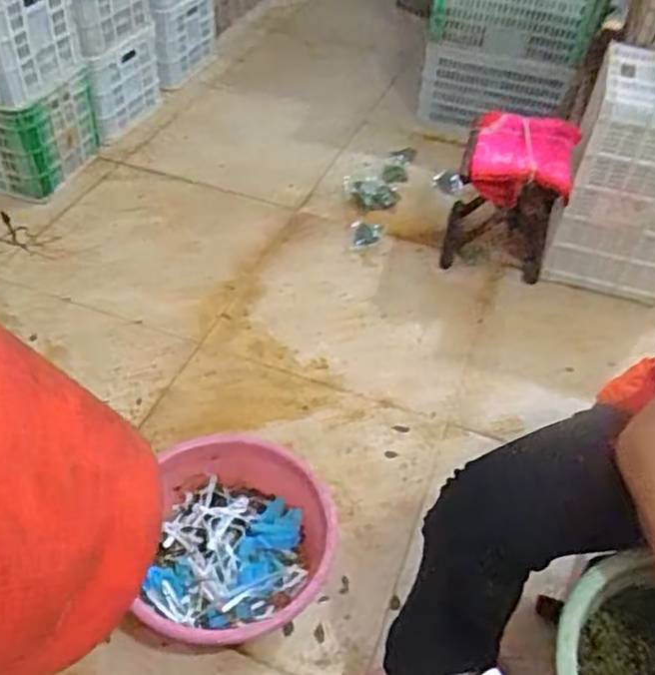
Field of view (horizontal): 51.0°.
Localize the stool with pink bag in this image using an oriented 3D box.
[{"bbox_3d":[0.497,-0.400,1.893,0.270,0.331,0.402,14,46,6],"label":"stool with pink bag"}]

